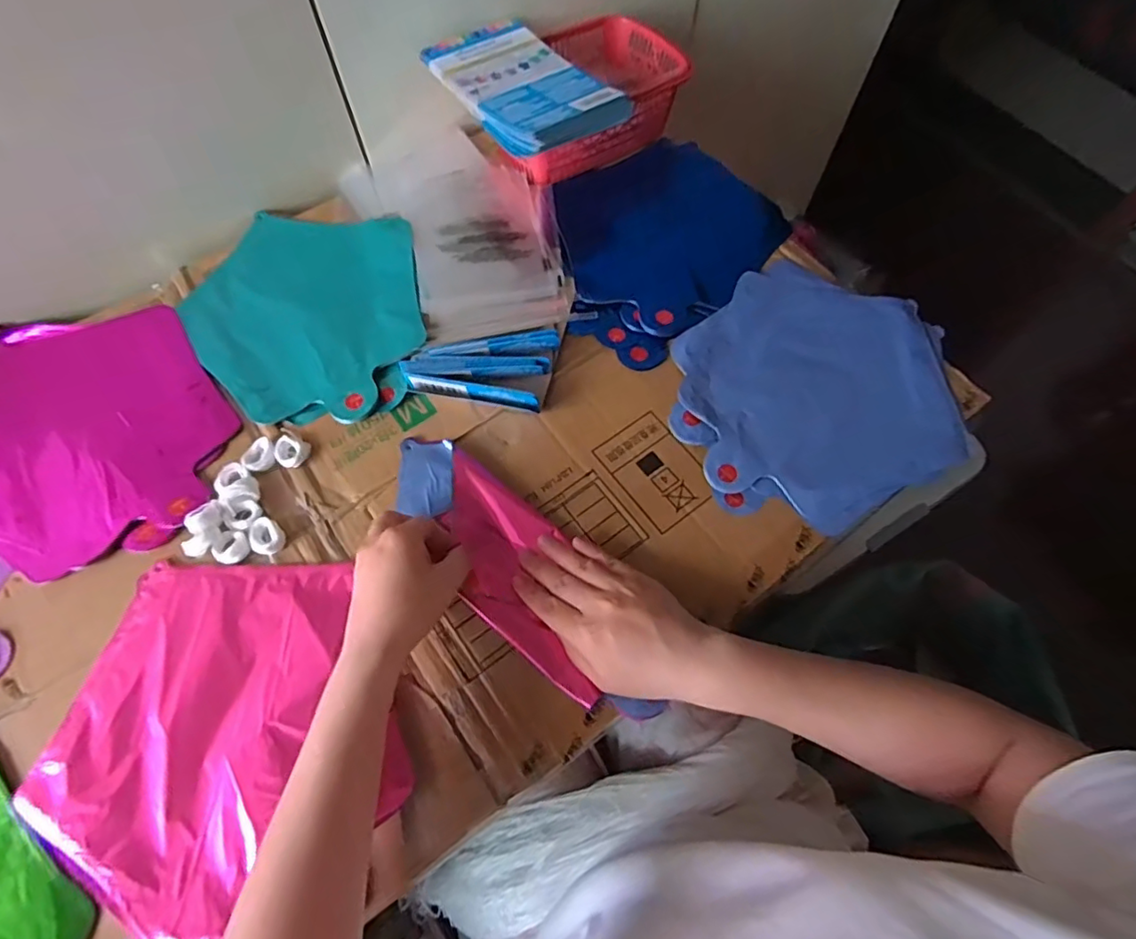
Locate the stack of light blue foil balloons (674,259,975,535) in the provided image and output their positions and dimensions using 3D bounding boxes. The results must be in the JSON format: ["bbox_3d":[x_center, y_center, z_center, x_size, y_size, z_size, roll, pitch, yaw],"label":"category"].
[{"bbox_3d":[0.210,-0.075,0.503,0.252,0.011,0.225,-25,68,-12],"label":"stack of light blue foil balloons"}]

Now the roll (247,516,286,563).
[{"bbox_3d":[-0.226,0.051,0.438,0.030,0.007,0.023,42,71,17],"label":"roll"}]

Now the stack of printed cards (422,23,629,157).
[{"bbox_3d":[-0.041,-0.364,0.545,0.118,0.024,0.195,-34,70,-15],"label":"stack of printed cards"}]

